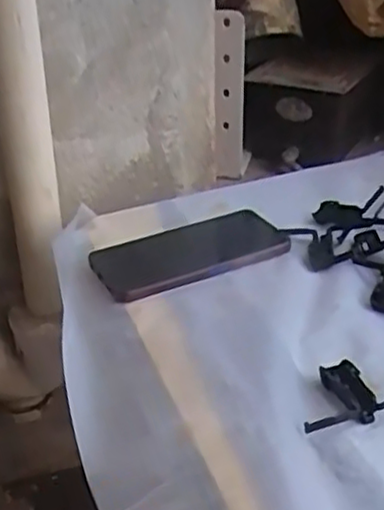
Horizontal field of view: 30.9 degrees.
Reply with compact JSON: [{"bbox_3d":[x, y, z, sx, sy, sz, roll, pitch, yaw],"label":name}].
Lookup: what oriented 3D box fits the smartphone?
[{"bbox_3d":[-0.001,-0.004,0.610,0.168,0.006,0.087,-16,32,-24],"label":"smartphone"}]

